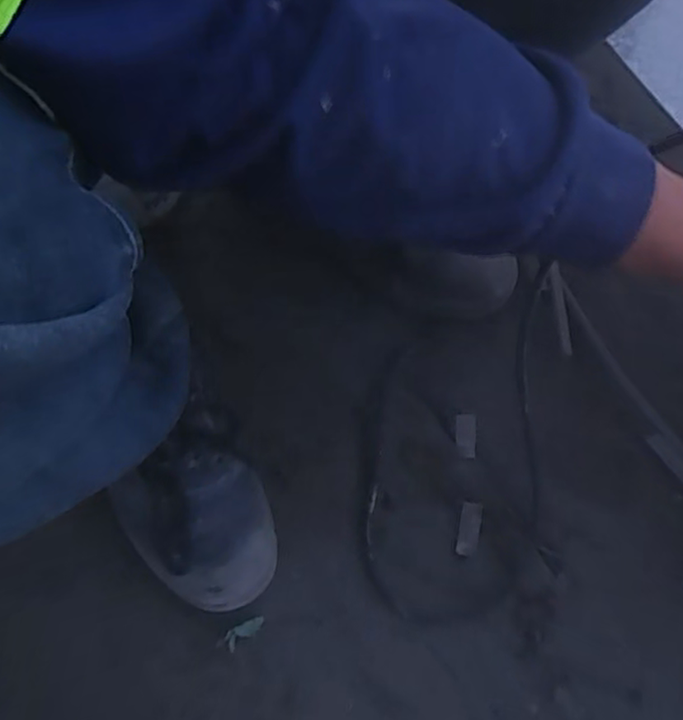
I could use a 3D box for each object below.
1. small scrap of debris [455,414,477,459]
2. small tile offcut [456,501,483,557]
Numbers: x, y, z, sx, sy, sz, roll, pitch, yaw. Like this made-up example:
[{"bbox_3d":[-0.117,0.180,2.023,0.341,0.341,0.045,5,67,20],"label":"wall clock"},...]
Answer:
[{"bbox_3d":[0.112,0.068,0.573,0.018,0.004,0.039,5,69,-1],"label":"small scrap of debris"},{"bbox_3d":[0.110,0.145,0.546,0.018,0.004,0.045,11,69,2],"label":"small tile offcut"}]

